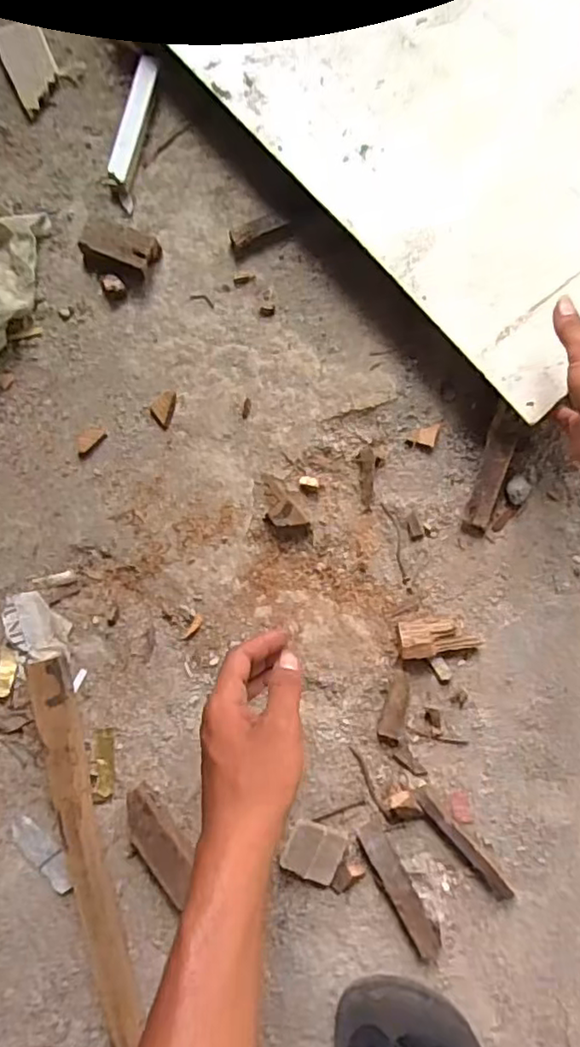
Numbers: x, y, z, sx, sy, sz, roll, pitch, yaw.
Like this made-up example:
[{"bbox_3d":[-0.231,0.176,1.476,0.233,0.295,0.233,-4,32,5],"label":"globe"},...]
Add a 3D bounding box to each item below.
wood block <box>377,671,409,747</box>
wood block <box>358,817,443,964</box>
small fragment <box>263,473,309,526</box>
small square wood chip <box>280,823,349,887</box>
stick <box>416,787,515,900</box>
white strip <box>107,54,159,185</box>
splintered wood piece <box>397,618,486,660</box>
[{"bbox_3d":[0.091,0.160,0.530,0.019,0.009,0.064,13,88,2],"label":"wood block"},{"bbox_3d":[0.093,0.308,0.517,0.026,0.014,0.115,-30,87,0],"label":"wood block"},{"bbox_3d":[-0.009,-0.017,0.532,0.027,0.014,0.053,-36,87,-1],"label":"small fragment"},{"bbox_3d":[0.020,0.278,0.523,0.047,0.011,0.045,23,88,2],"label":"small square wood chip"},{"bbox_3d":[0.145,0.272,0.521,0.015,0.014,0.118,-42,87,-1],"label":"stick"},{"bbox_3d":[-0.136,-0.351,0.542,0.020,0.023,0.108,16,88,2],"label":"white strip"},{"bbox_3d":[0.128,0.096,0.528,0.067,0.017,0.030,-8,87,1],"label":"splintered wood piece"}]

